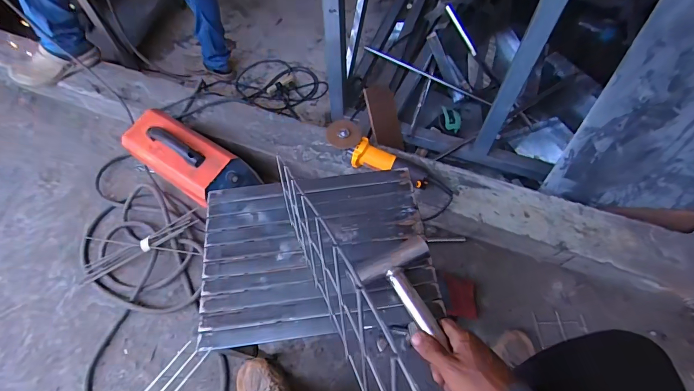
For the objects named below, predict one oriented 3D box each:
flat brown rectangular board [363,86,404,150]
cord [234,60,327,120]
[{"bbox_3d":[0.130,-0.260,1.217,0.110,0.224,0.024,-18,18,-12],"label":"flat brown rectangular board"},{"bbox_3d":[-0.320,-0.521,1.653,0.432,0.065,0.320,28,64,16],"label":"cord"}]

